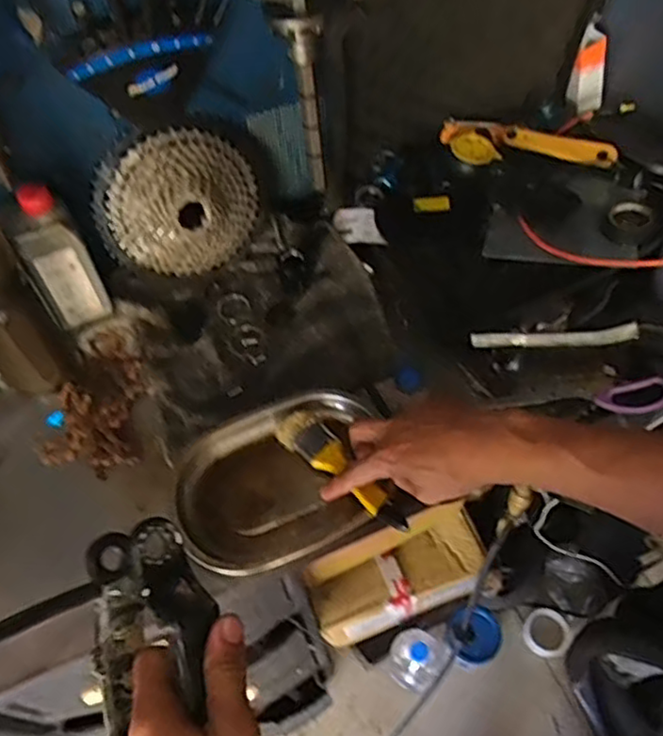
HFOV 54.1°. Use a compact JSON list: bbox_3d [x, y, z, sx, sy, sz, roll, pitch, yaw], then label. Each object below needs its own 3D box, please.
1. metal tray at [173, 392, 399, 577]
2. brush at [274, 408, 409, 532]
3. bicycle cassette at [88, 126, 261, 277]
[{"bbox_3d":[-0.046,0.109,0.636,0.212,0.039,0.154,-18,58,-9],"label":"metal tray"},{"bbox_3d":[0.012,0.097,0.621,0.042,0.018,0.165,-36,54,-22],"label":"brush"},{"bbox_3d":[-0.166,-0.180,0.725,0.183,0.176,0.042,-20,40,-13],"label":"bicycle cassette"}]

